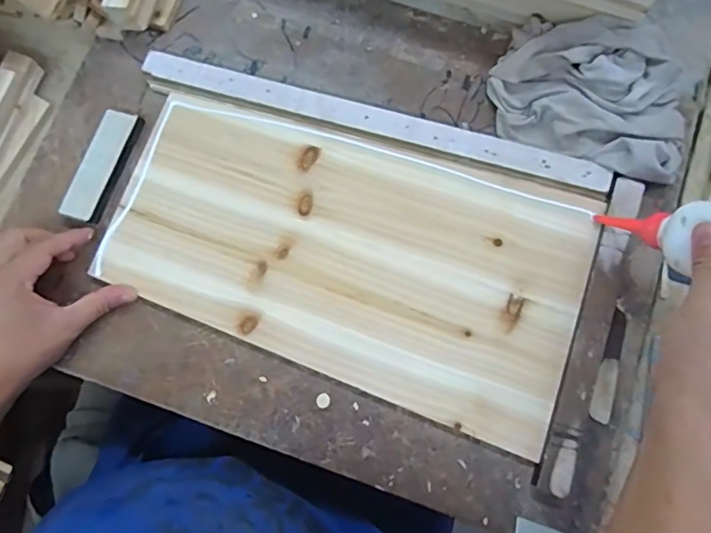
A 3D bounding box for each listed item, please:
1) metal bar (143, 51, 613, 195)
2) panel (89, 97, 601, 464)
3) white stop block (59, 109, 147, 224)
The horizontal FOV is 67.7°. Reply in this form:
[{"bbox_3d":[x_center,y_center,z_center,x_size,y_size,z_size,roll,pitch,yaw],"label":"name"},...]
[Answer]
[{"bbox_3d":[0.015,-0.137,0.506,0.447,0.008,0.027,17,79,4],"label":"metal bar"},{"bbox_3d":[-0.009,-0.013,0.483,0.414,0.008,0.217,20,80,5],"label":"panel"},{"bbox_3d":[-0.241,-0.096,0.503,0.038,0.011,0.110,20,79,3],"label":"white stop block"}]

